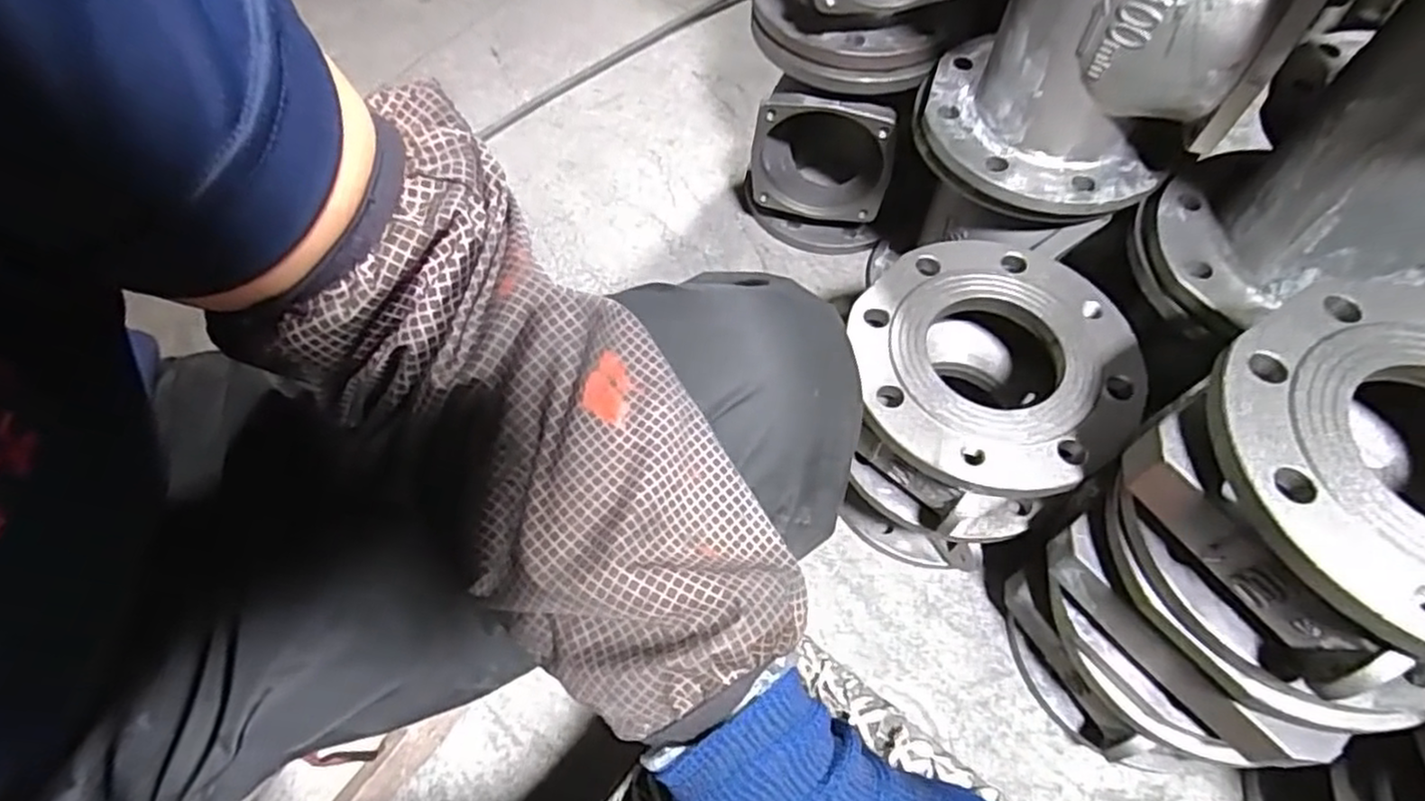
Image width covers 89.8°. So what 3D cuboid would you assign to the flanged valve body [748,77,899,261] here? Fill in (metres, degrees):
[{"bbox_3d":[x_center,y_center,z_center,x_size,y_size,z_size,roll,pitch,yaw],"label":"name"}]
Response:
[{"bbox_3d":[0.120,-0.294,0.810,0.156,0.208,0.160,2,60,2],"label":"flanged valve body"}]

